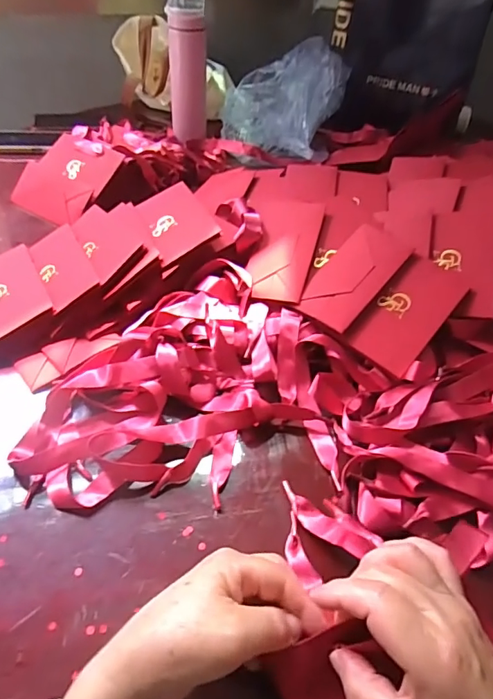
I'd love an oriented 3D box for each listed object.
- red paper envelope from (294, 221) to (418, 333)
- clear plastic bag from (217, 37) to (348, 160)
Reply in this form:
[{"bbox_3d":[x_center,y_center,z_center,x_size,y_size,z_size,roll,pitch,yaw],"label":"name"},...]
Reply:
[{"bbox_3d":[0.118,-0.079,0.506,0.062,0.007,0.137,33,70,22],"label":"red paper envelope"},{"bbox_3d":[0.066,-0.487,0.898,0.209,0.126,0.271,17,46,13],"label":"clear plastic bag"}]

